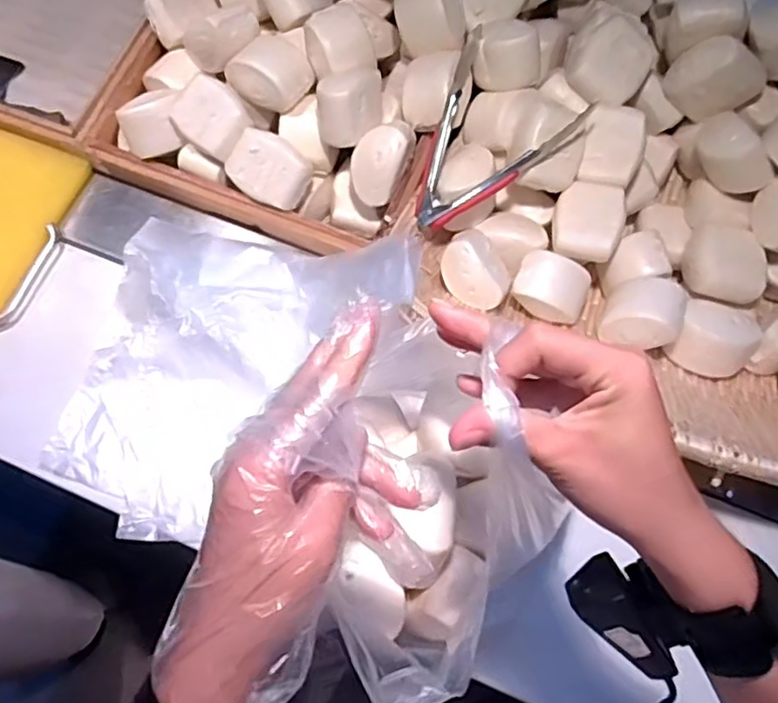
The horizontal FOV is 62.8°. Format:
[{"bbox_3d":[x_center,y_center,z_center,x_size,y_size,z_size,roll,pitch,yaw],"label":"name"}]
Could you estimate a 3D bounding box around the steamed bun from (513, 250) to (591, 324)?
[{"bbox_3d":[0.179,-0.072,0.710,0.082,0.047,0.070,20,98,-11],"label":"steamed bun"}]

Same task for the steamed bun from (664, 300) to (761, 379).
[{"bbox_3d":[0.346,-0.006,0.671,0.084,0.062,0.080,24,73,11],"label":"steamed bun"}]

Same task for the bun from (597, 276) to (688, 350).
[{"bbox_3d":[0.267,-0.039,0.676,0.075,0.064,0.073,-1,70,2],"label":"bun"}]

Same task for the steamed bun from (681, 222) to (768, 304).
[{"bbox_3d":[0.361,-0.092,0.682,0.070,0.048,0.078,6,70,5],"label":"steamed bun"}]

